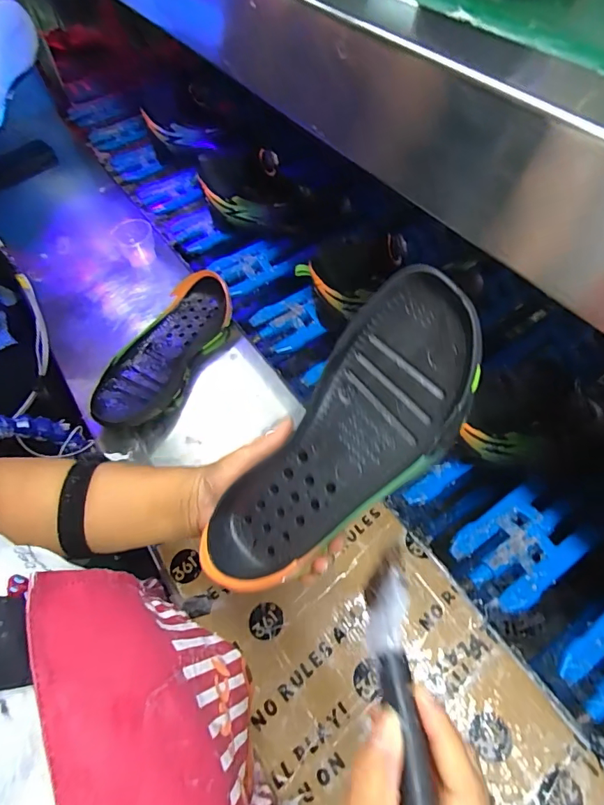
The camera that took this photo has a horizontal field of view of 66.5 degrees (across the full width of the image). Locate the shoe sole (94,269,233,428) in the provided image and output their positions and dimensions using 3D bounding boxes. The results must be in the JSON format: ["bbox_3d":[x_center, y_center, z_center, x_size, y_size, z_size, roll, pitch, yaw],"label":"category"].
[{"bbox_3d":[-0.186,-0.067,0.607,0.098,0.083,0.236,20,64,17],"label":"shoe sole"}]

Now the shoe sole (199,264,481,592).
[{"bbox_3d":[0.025,0.031,0.315,0.249,0.047,0.096,-51,58,13],"label":"shoe sole"}]

